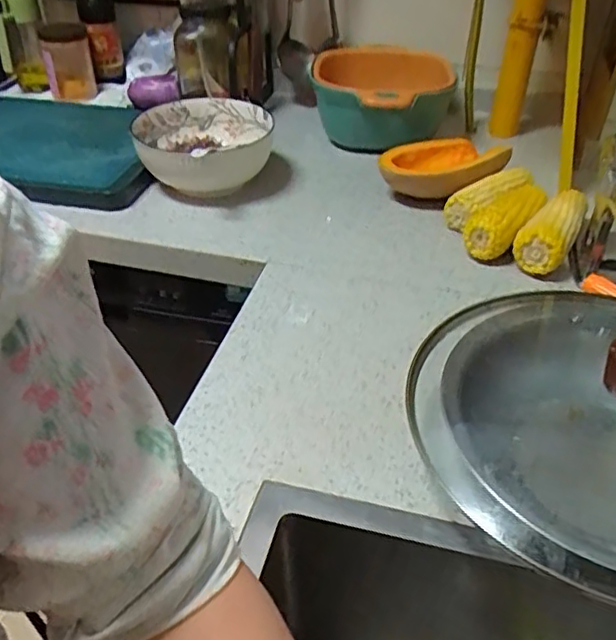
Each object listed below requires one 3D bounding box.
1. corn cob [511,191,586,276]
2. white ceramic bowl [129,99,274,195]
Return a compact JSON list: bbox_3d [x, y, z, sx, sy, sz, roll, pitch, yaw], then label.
[{"bbox_3d":[0.303,-0.109,0.775,0.060,0.068,0.160,22,44,24],"label":"corn cob"},{"bbox_3d":[-0.154,-0.243,0.919,0.198,0.085,0.240,-1,39,-2],"label":"white ceramic bowl"}]

